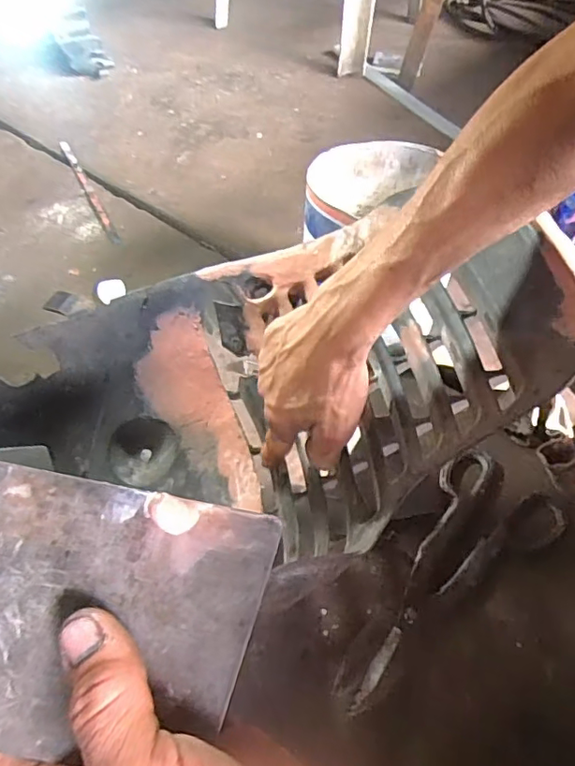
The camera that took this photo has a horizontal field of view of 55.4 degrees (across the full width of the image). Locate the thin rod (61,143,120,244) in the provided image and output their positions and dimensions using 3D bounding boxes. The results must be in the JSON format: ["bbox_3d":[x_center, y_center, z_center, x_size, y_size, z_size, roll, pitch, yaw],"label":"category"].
[{"bbox_3d":[-0.307,-0.300,0.841,0.014,0.005,0.279,-20,57,-21],"label":"thin rod"}]

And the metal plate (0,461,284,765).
[{"bbox_3d":[-0.069,0.078,0.190,0.116,0.004,0.086,11,63,1],"label":"metal plate"}]

